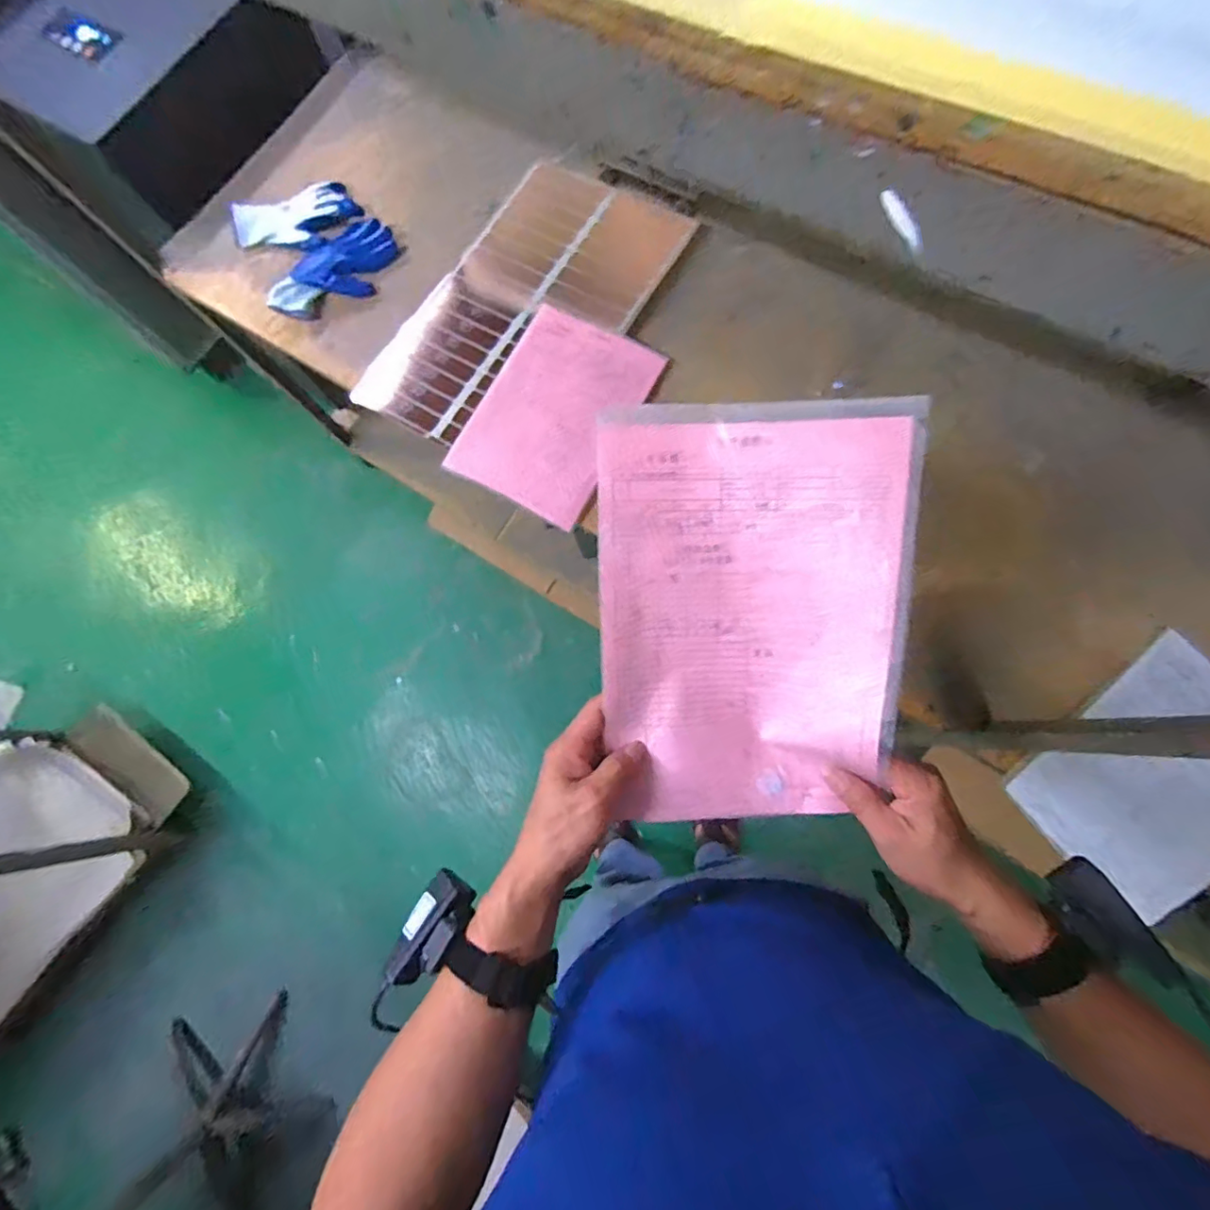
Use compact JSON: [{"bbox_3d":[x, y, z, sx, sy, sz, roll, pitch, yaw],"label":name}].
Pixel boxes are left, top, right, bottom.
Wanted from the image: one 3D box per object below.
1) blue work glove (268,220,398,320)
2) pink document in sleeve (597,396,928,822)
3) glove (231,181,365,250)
[{"bbox_3d":[-0.445,-0.549,0.893,0.218,0.025,0.115,-37,77,-5],"label":"blue work glove"},{"bbox_3d":[0.103,0.011,0.395,0.206,0.035,0.299,1,100,10],"label":"pink document in sleeve"},{"bbox_3d":[-0.518,-0.642,0.910,0.223,0.048,0.093,-12,76,1],"label":"glove"}]

